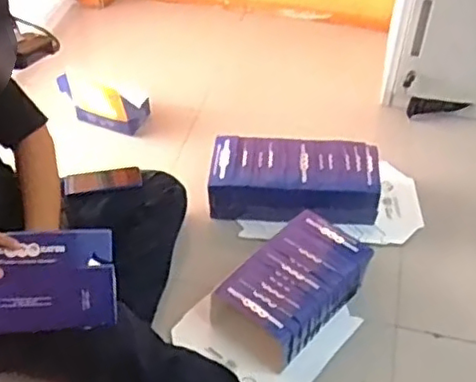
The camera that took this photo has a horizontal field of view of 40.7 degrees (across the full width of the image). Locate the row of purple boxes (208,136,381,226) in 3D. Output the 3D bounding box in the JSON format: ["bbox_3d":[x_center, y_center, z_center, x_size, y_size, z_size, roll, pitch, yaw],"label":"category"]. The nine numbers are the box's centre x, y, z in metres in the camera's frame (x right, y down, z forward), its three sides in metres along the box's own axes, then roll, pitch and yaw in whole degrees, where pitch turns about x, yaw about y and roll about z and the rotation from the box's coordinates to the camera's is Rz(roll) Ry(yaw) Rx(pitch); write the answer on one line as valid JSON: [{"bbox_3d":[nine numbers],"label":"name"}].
[{"bbox_3d":[0.135,-0.022,1.562,0.398,0.129,0.206,6,44,5],"label":"row of purple boxes"}]

